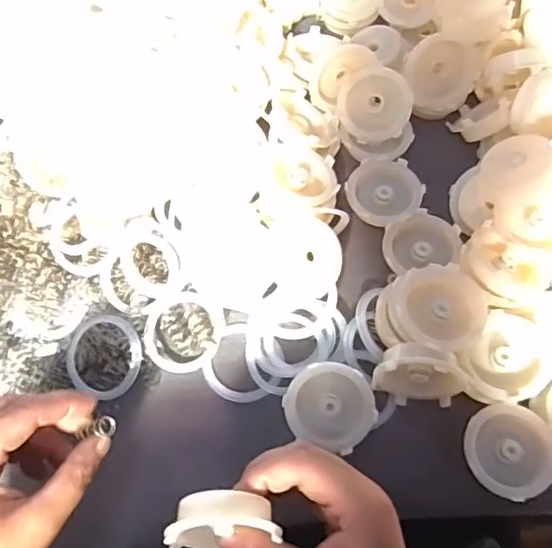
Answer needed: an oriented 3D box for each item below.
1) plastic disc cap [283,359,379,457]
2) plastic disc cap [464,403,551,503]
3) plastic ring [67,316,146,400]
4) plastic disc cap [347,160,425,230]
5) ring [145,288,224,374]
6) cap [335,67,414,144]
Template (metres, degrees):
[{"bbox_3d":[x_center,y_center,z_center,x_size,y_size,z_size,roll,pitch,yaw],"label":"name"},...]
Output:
[{"bbox_3d":[0.034,0.081,0.345,0.054,0.011,0.051,0,92,6],"label":"plastic disc cap"},{"bbox_3d":[0.142,0.106,0.337,0.052,0.007,0.053,-1,67,2],"label":"plastic disc cap"},{"bbox_3d":[-0.115,0.054,0.373,0.053,0.011,0.051,-1,67,2],"label":"plastic ring"},{"bbox_3d":[0.079,-0.060,0.414,0.051,0.017,0.054,-1,67,2],"label":"plastic disc cap"},{"bbox_3d":[-0.062,0.039,0.380,0.050,0.008,0.055,-1,67,2],"label":"ring"},{"bbox_3d":[0.074,-0.126,0.419,0.052,0.018,0.053,7,107,24],"label":"cap"}]

